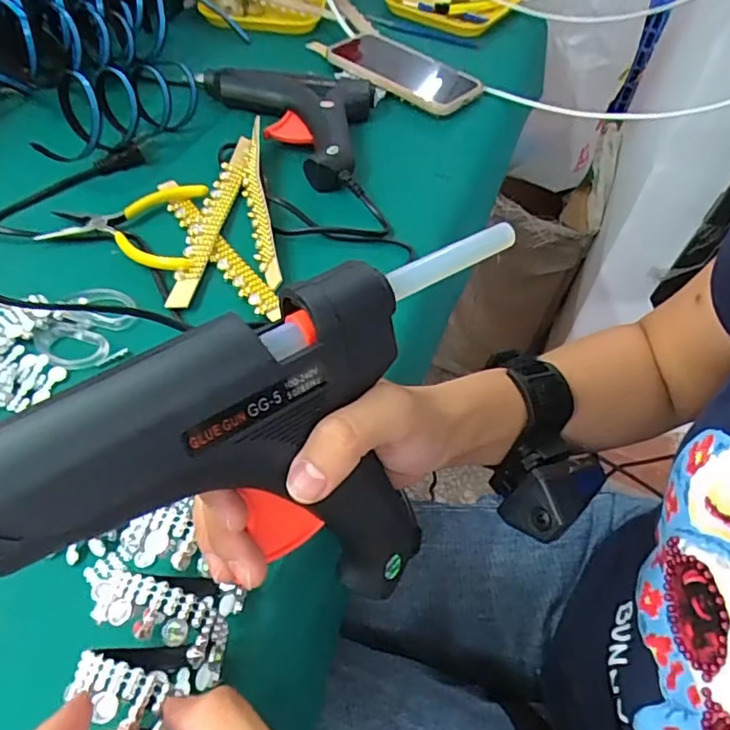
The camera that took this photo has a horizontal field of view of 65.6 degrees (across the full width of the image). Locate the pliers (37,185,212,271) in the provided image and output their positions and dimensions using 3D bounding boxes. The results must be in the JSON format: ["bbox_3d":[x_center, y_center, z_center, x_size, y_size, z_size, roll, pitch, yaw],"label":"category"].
[{"bbox_3d":[-0.178,-0.104,0.417,0.110,0.008,0.085,1,52,-3],"label":"pliers"}]

